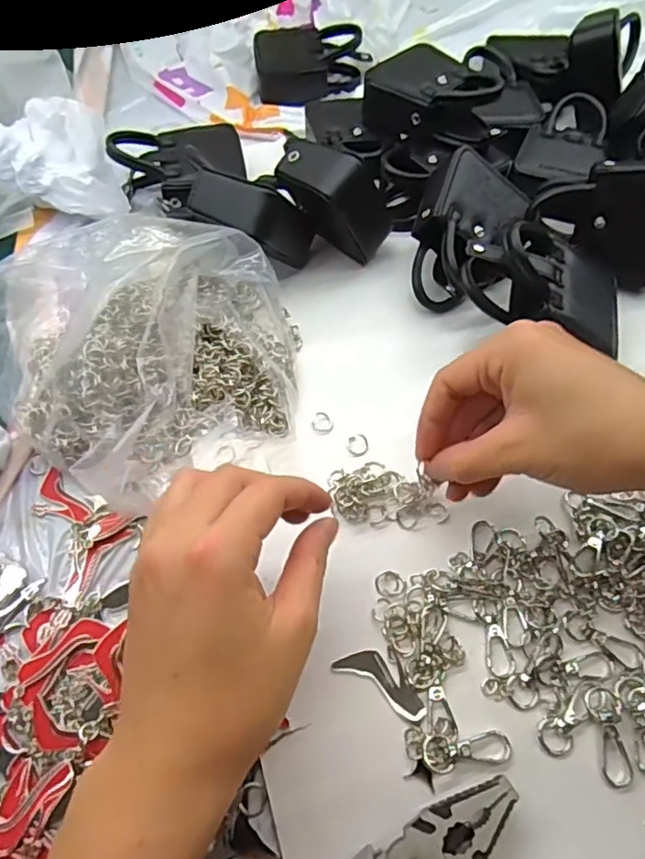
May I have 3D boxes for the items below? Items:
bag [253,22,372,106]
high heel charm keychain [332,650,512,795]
[{"bbox_3d":[-0.010,-0.337,0.527,0.101,0.031,0.080,-5,60,-3],"label":"bag"},{"bbox_3d":[0.042,0.134,0.265,0.082,0.007,0.036,32,65,17],"label":"high heel charm keychain"}]

